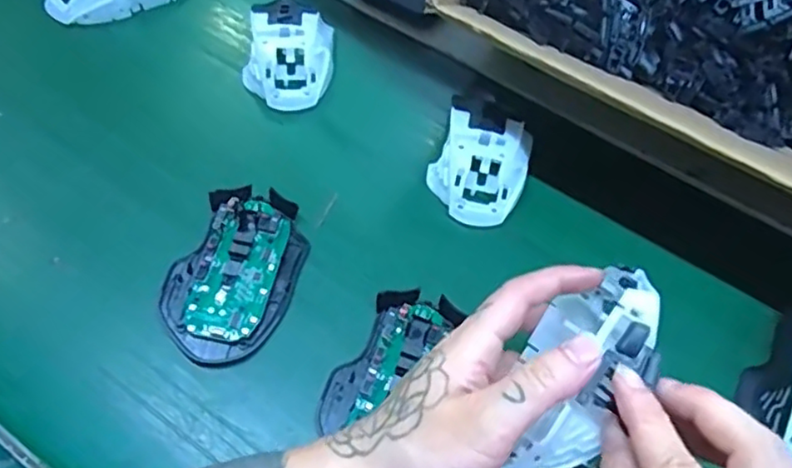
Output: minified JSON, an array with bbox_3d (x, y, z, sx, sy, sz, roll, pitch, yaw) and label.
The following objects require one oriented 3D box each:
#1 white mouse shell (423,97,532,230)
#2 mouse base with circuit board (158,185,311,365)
[{"bbox_3d":[0.061,-0.050,0.452,0.067,0.040,0.094,17,58,3],"label":"white mouse shell"},{"bbox_3d":[-0.099,0.022,0.398,0.072,0.018,0.116,19,59,5],"label":"mouse base with circuit board"}]

